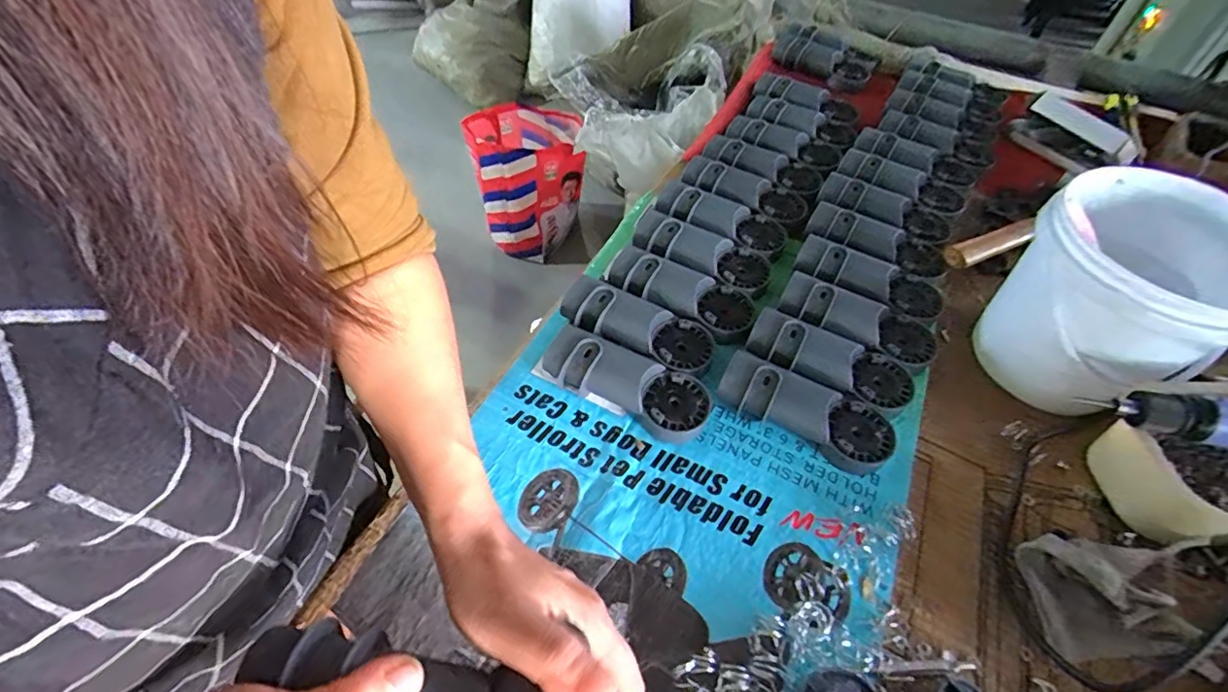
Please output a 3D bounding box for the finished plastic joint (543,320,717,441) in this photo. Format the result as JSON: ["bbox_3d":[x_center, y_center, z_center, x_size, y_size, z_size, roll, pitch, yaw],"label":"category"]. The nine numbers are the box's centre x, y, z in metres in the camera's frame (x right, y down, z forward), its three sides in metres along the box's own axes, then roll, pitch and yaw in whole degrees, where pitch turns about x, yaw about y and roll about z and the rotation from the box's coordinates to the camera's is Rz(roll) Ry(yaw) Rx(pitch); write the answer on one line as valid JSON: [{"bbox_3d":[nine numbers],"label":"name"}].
[{"bbox_3d":[0.013,0.034,0.531,0.163,0.041,0.060,25,56,15],"label":"finished plastic joint"}]

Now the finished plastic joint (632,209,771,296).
[{"bbox_3d":[0.099,-0.109,0.634,0.161,0.029,0.073,22,55,13],"label":"finished plastic joint"}]

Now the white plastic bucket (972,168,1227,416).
[{"bbox_3d":[0.468,-0.038,0.528,0.172,0.189,0.173,2,53,-2],"label":"white plastic bucket"}]

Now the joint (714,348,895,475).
[{"bbox_3d":[0.180,0.059,0.518,0.162,0.039,0.066,28,56,17],"label":"joint"}]

